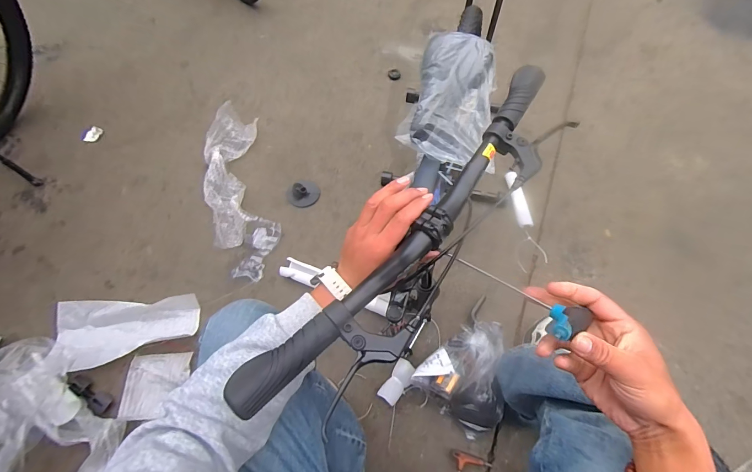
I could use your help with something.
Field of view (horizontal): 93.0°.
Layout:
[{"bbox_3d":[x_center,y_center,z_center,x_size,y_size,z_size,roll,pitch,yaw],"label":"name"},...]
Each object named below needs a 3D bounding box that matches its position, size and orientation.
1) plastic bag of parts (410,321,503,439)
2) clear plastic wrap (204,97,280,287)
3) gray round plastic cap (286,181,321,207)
[{"bbox_3d":[0.236,0.318,0.853,0.194,0.102,0.240,39,72,17],"label":"plastic bag of parts"},{"bbox_3d":[-0.428,-0.146,1.102,0.185,0.099,0.582,-16,66,-6],"label":"clear plastic wrap"},{"bbox_3d":[-0.231,-0.136,1.145,0.104,0.030,0.085,-24,67,-10],"label":"gray round plastic cap"}]

